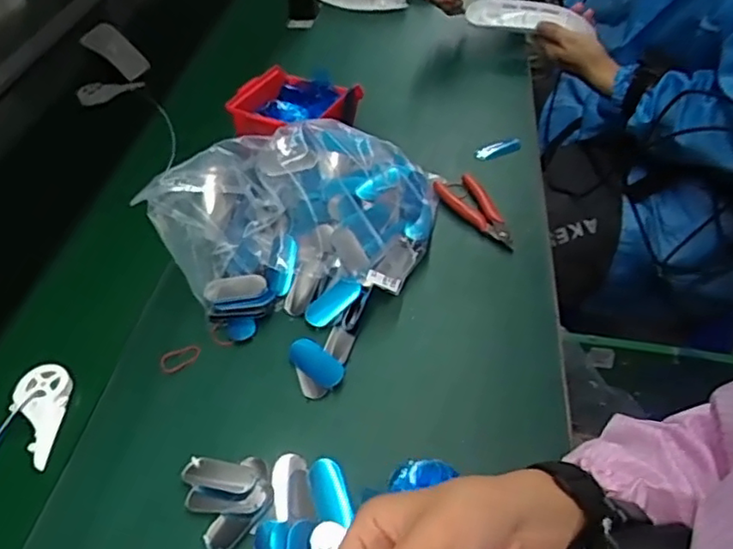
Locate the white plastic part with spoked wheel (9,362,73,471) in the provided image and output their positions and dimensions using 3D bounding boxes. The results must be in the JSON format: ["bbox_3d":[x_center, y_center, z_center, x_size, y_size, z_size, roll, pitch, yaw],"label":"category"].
[{"bbox_3d":[-0.278,0.118,0.521,0.043,0.018,0.091,-8,46,-4],"label":"white plastic part with spoked wheel"}]

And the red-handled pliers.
[{"bbox_3d":[0.124,-0.072,0.670,0.040,0.013,0.127,-25,49,-19],"label":"red-handled pliers"}]

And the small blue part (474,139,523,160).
[{"bbox_3d":[0.162,-0.156,0.767,0.064,0.006,0.023,-18,47,-13],"label":"small blue part"}]

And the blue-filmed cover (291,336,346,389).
[{"bbox_3d":[-0.044,0.077,0.542,0.058,0.004,0.027,33,75,31],"label":"blue-filmed cover"}]

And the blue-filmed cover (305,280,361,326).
[{"bbox_3d":[-0.032,0.027,0.581,0.059,0.006,0.024,-36,82,9],"label":"blue-filmed cover"}]

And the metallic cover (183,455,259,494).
[{"bbox_3d":[-0.112,0.151,0.468,0.058,0.004,0.024,8,47,12],"label":"metallic cover"}]

